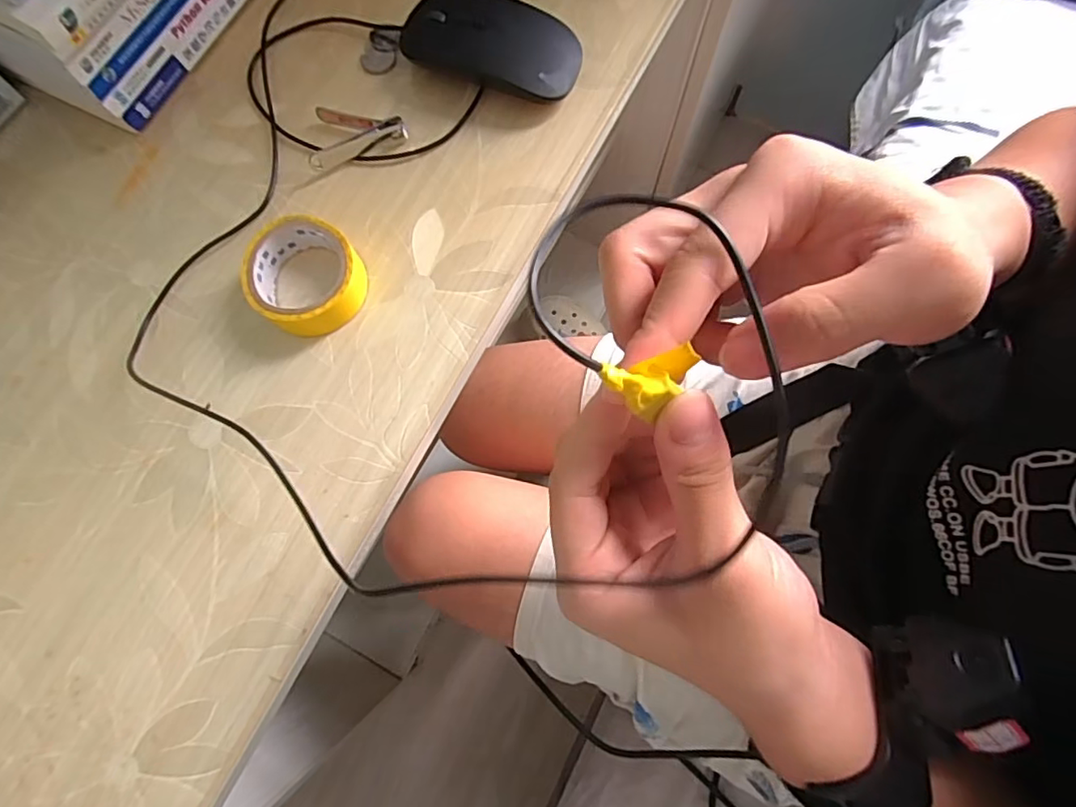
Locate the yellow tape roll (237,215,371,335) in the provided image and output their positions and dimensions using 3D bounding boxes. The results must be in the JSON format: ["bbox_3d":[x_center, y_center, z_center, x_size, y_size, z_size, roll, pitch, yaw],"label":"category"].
[{"bbox_3d":[-0.126,-0.067,0.302,0.063,0.025,0.058,0,76,1],"label":"yellow tape roll"}]

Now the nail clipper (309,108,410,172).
[{"bbox_3d":[-0.114,-0.167,0.333,0.059,0.013,0.038,-27,77,-5],"label":"nail clipper"}]

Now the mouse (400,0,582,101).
[{"bbox_3d":[-0.028,-0.218,0.337,0.105,0.028,0.064,8,76,3],"label":"mouse"}]

